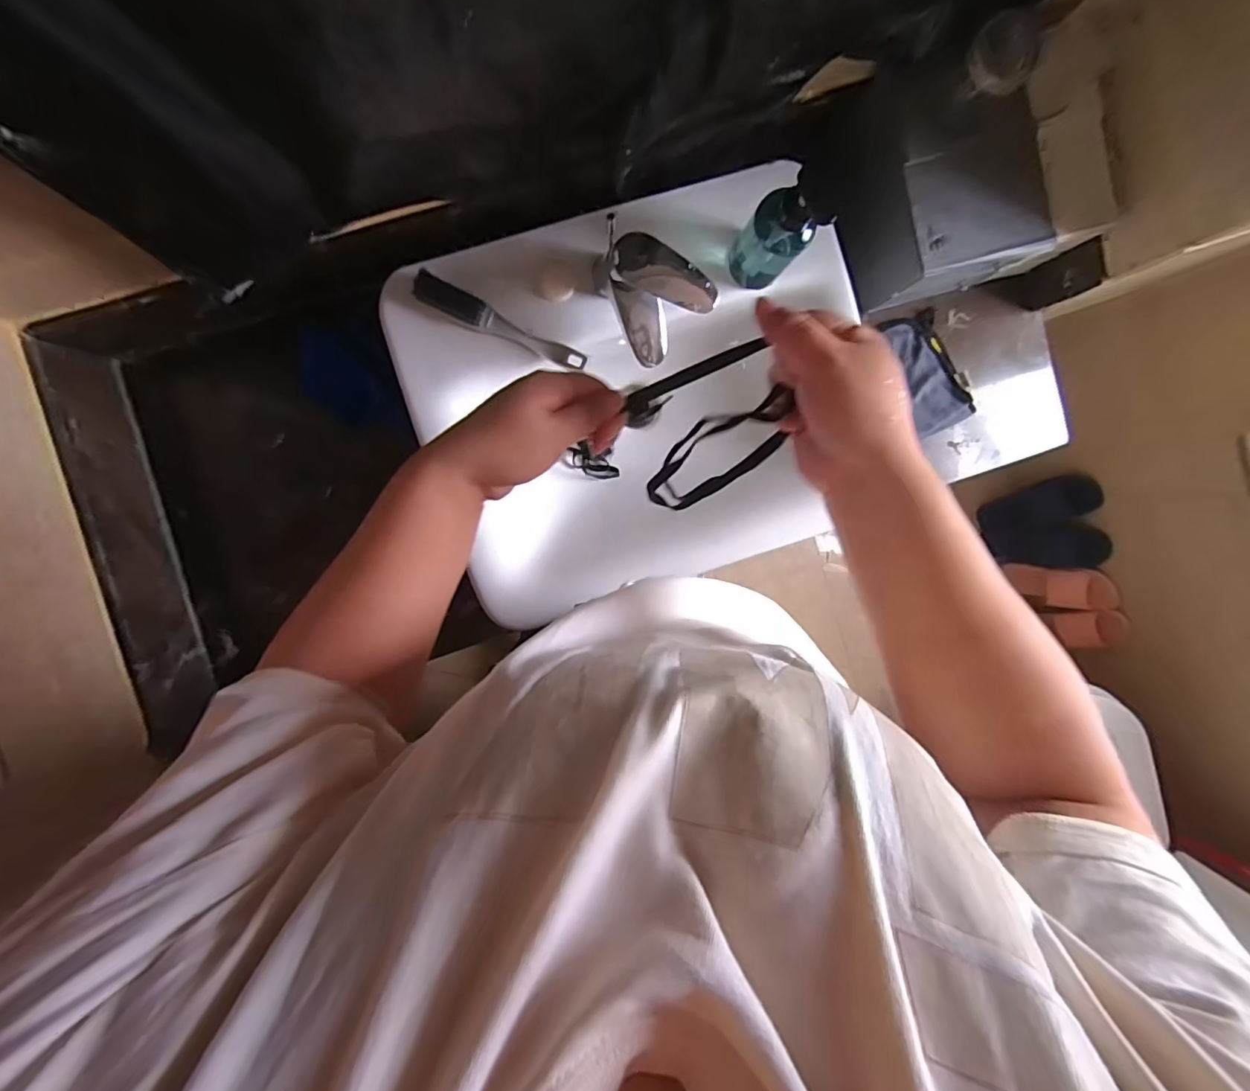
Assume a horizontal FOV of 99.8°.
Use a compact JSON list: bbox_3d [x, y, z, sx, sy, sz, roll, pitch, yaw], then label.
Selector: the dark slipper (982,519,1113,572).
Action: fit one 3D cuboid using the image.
[{"bbox_3d":[1.145,-0.004,1.442,0.044,0.284,0.129,-7,95,-31],"label":"dark slipper"}]

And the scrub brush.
[{"bbox_3d":[-0.136,-0.249,0.588,0.197,0.020,0.029,22,92,-6],"label":"scrub brush"}]

